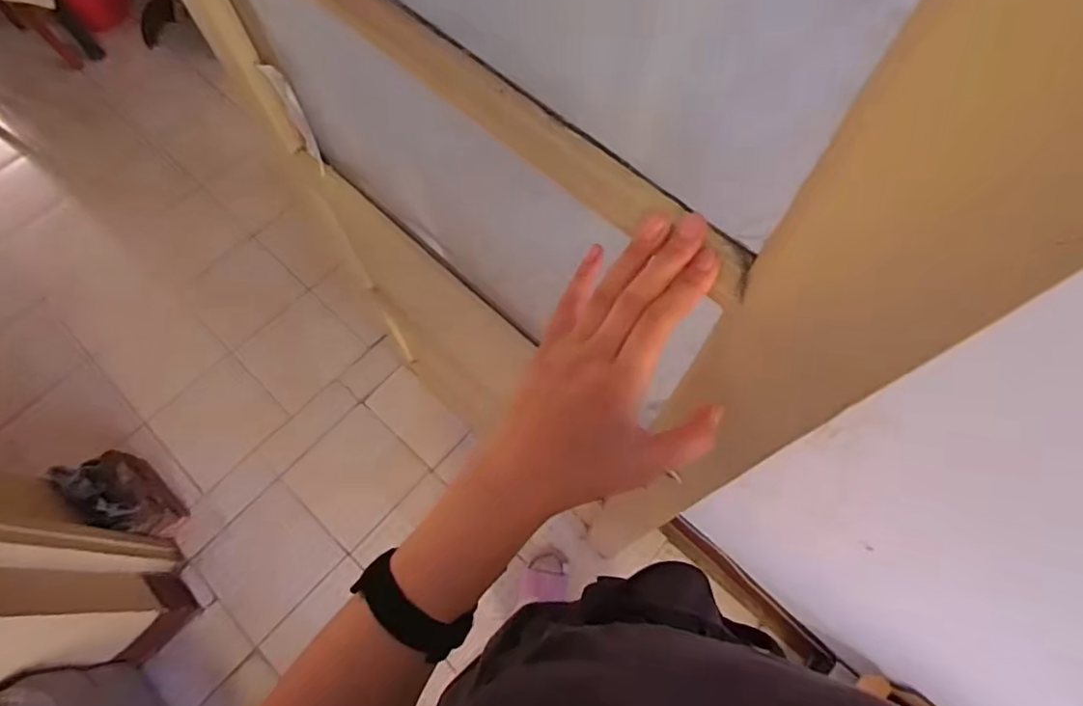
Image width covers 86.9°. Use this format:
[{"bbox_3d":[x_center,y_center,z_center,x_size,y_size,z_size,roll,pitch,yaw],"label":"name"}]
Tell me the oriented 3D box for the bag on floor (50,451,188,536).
[{"bbox_3d":[-0.974,0.337,1.338,0.116,0.225,0.209,-41,73,-15],"label":"bag on floor"}]

